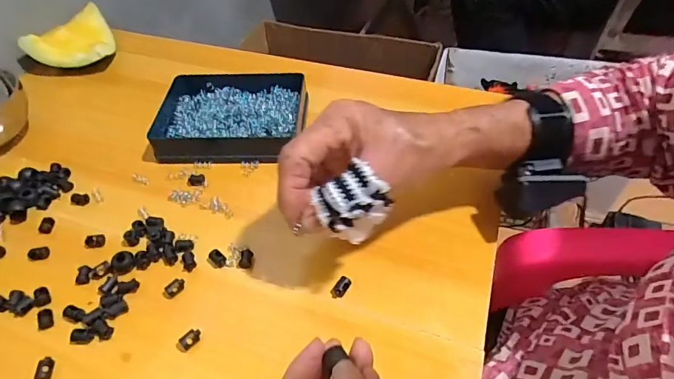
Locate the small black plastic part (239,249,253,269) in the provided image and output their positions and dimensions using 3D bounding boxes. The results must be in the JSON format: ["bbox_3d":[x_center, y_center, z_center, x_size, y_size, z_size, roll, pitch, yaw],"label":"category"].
[{"bbox_3d":[-0.073,0.056,0.335,0.009,0.006,0.015,3,49,5],"label":"small black plastic part"}]

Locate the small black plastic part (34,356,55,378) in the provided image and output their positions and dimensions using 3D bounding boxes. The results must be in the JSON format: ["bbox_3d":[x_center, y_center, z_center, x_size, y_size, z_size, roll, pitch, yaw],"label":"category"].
[{"bbox_3d":[-0.201,0.122,0.284,0.011,0.004,0.015,-11,49,-8],"label":"small black plastic part"}]

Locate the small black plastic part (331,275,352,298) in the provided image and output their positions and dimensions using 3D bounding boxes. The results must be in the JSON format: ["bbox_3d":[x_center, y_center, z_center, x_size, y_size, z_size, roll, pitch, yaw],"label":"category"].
[{"bbox_3d":[0.002,0.075,0.315,0.011,0.008,0.016,28,55,23],"label":"small black plastic part"}]

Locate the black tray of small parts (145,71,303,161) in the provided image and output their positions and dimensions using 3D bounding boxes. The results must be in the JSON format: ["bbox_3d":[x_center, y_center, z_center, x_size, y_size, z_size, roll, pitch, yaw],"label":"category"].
[{"bbox_3d":[-0.113,-0.076,0.434,0.149,0.031,0.109,2,49,3],"label":"black tray of small parts"}]

